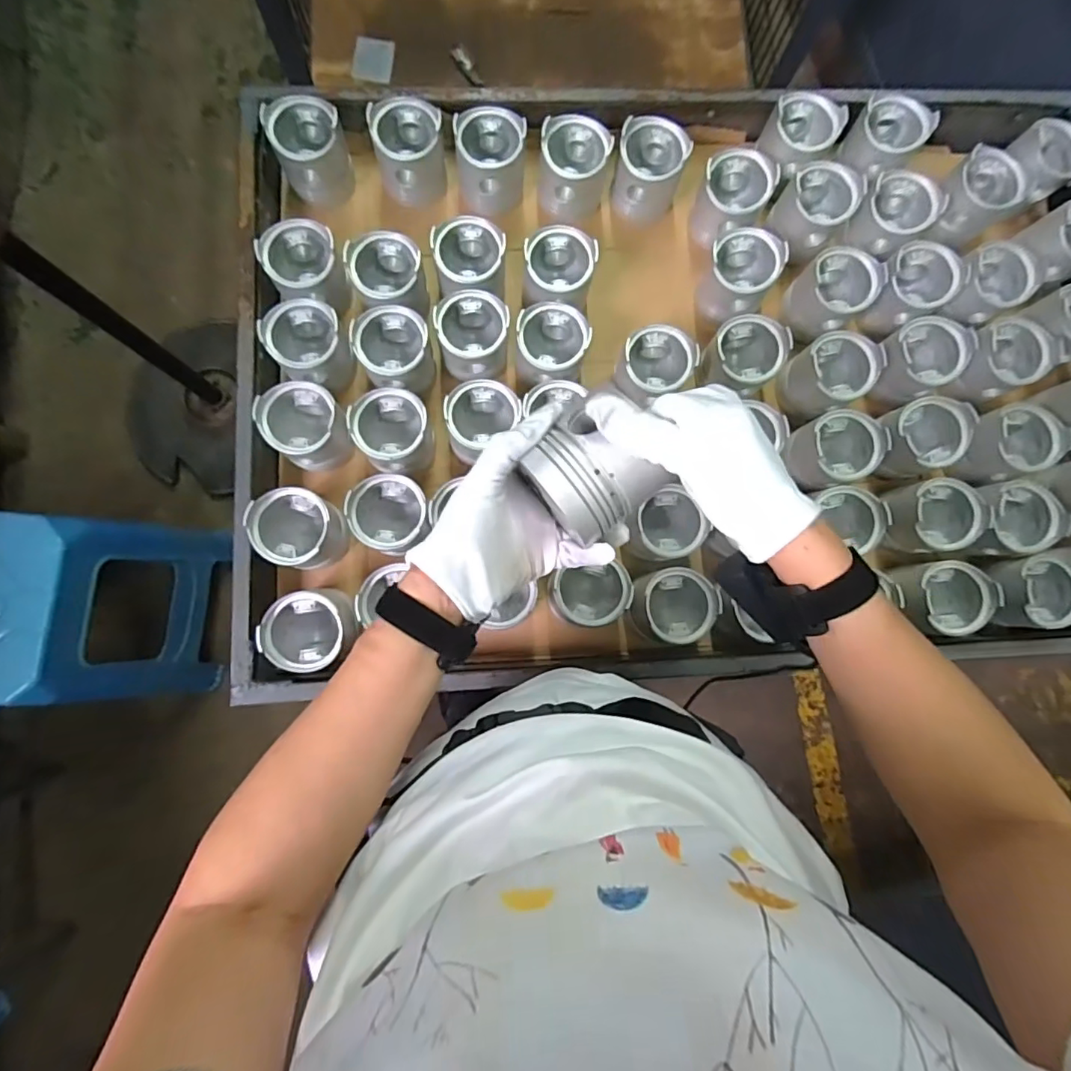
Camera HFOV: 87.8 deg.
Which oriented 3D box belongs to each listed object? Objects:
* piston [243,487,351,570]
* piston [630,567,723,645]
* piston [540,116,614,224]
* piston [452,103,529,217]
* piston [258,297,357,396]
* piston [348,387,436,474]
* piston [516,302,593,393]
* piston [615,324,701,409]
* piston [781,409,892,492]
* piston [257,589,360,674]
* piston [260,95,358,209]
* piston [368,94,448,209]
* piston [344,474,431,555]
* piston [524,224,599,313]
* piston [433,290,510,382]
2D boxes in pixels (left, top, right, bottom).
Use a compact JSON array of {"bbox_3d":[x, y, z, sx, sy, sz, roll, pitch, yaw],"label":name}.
[{"bbox_3d":[-0.272,-0.006,0.640,0.088,0.078,0.082,1,82,-4],"label":"piston"},{"bbox_3d":[0.156,0.082,0.650,0.089,0.078,0.085,5,82,-4],"label":"piston"},{"bbox_3d":[0.049,-0.474,0.729,0.091,0.096,0.083,10,82,-3],"label":"piston"},{"bbox_3d":[-0.059,-0.483,0.727,0.088,0.093,0.088,-5,83,-5],"label":"piston"},{"bbox_3d":[-0.269,-0.225,0.670,0.088,0.073,0.095,1,82,-4],"label":"piston"},{"bbox_3d":[-0.168,-0.122,0.667,0.086,0.073,0.092,1,82,-4],"label":"piston"},{"bbox_3d":[0.019,-0.233,0.703,0.087,0.089,0.085,1,82,-4],"label":"piston"},{"bbox_3d":[0.144,-0.205,0.688,0.081,0.093,0.079,1,82,-4],"label":"piston"},{"bbox_3d":[0.360,-0.105,0.671,0.080,0.071,0.083,1,82,-4],"label":"piston"},{"bbox_3d":[-0.252,0.106,0.629,0.085,0.075,0.089,1,82,-4],"label":"piston"},{"bbox_3d":[-0.283,-0.486,0.707,0.084,0.086,0.088,1,82,-4],"label":"piston"},{"bbox_3d":[-0.162,-0.494,0.722,0.089,0.089,0.087,-7,83,-5],"label":"piston"},{"bbox_3d":[-0.167,-0.023,0.644,0.085,0.065,0.087,-2,83,-5],"label":"piston"},{"bbox_3d":[0.027,-0.328,0.708,0.081,0.104,0.079,1,82,-4],"label":"piston"},{"bbox_3d":[-0.078,-0.242,0.694,0.088,0.085,0.089,0,82,-4],"label":"piston"}]

